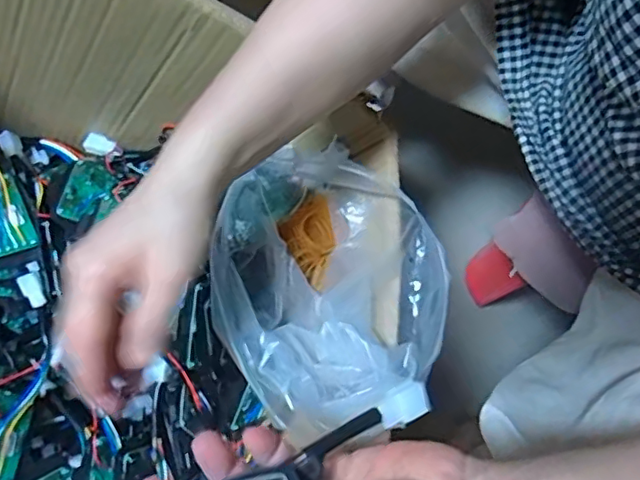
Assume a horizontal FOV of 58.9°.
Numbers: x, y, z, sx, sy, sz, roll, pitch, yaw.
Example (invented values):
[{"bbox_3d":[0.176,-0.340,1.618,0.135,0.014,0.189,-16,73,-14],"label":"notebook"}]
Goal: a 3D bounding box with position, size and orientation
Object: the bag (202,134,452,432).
[{"bbox_3d":[-0.002,0.016,0.450,0.178,0.079,0.250,-27,68,-11],"label":"bag"}]

